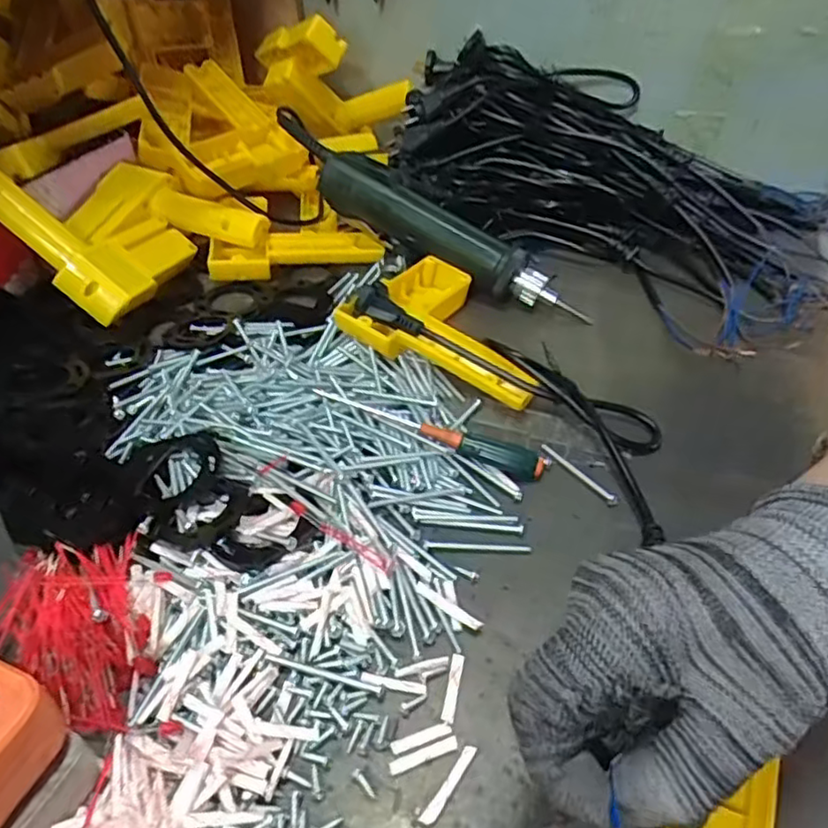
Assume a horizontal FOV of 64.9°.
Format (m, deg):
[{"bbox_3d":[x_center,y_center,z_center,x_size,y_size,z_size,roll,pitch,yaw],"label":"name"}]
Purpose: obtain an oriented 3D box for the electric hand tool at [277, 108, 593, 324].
[{"bbox_3d":[0.004,-0.155,0.531,0.287,0.044,0.032,33,52,9],"label":"electric hand tool"}]

